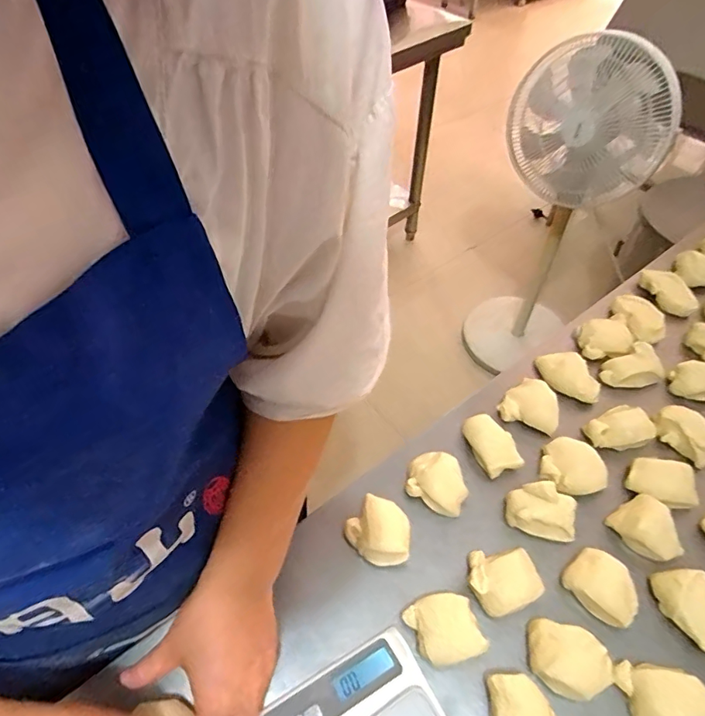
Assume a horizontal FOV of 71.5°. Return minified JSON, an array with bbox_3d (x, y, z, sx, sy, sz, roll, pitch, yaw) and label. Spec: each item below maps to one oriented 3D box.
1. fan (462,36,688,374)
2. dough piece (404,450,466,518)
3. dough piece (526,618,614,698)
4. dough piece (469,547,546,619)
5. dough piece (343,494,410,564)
[{"bbox_3d":[0.540,-0.341,1.361,0.354,0.939,0.355,21,55,15],"label":"fan"},{"bbox_3d":[0.094,0.135,0.536,0.065,0.036,0.059,28,57,19],"label":"dough piece"},{"bbox_3d":[0.189,0.267,0.432,0.065,0.030,0.052,13,53,10],"label":"dough piece"},{"bbox_3d":[0.143,0.208,0.466,0.062,0.041,0.059,-19,55,-15],"label":"dough piece"},{"bbox_3d":[0.029,0.179,0.499,0.066,0.048,0.057,38,61,25],"label":"dough piece"}]

